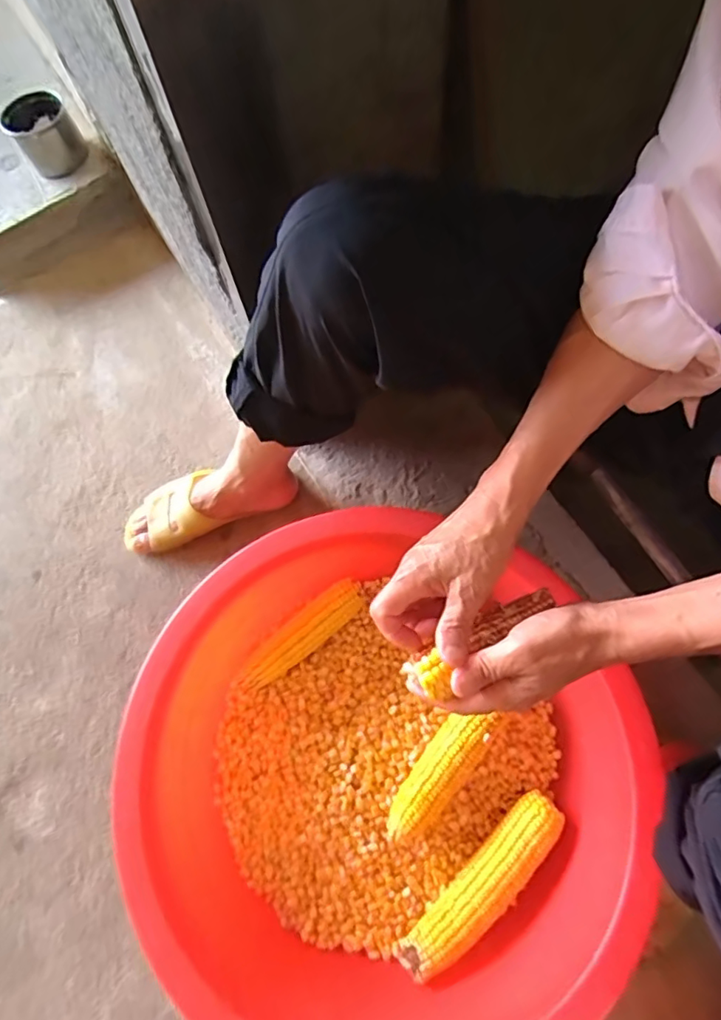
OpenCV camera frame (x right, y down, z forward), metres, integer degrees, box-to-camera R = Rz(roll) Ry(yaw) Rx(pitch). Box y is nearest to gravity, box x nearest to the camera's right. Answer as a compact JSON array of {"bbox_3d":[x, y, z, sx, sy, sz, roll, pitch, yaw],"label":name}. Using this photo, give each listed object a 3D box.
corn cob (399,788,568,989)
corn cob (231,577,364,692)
[{"bbox_3d":[0.129,0.393,0.570,0.216,0.038,0.052,-44,74,-12],"label":"corn cob"},{"bbox_3d":[-0.078,0.154,0.670,0.182,0.039,0.052,-37,73,-10],"label":"corn cob"}]

